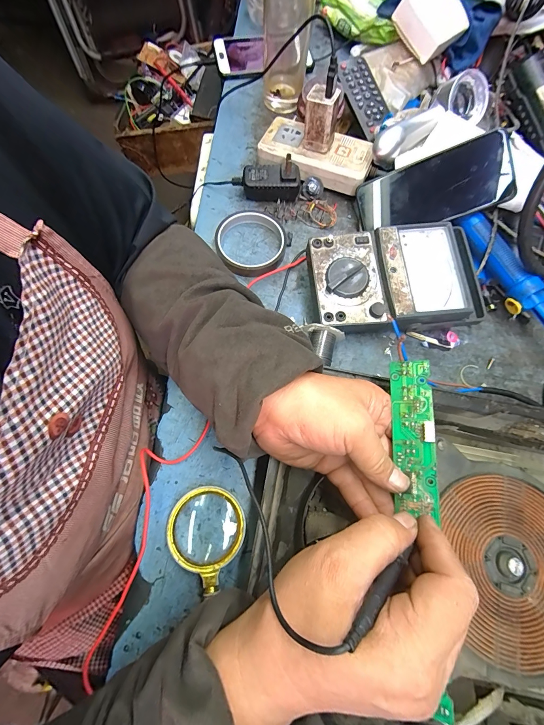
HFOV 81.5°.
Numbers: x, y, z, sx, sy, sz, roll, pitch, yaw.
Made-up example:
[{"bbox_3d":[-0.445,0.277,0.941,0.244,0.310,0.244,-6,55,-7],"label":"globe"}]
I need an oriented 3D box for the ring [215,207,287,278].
[{"bbox_3d":[-0.025,-0.148,0.391,0.085,0.021,0.099,4,68,-2],"label":"ring"}]

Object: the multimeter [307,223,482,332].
[{"bbox_3d":[0.139,-0.092,0.360,0.193,0.048,0.115,-4,69,-4],"label":"multimeter"}]

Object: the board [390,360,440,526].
[{"bbox_3d":[0.110,0.056,0.248,0.030,0.007,0.116,-2,74,24],"label":"board"}]

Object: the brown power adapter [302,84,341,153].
[{"bbox_3d":[0.059,-0.293,0.387,0.037,0.060,0.031,11,68,1],"label":"brown power adapter"}]

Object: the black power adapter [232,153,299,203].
[{"bbox_3d":[-0.007,-0.238,0.410,0.086,0.042,0.050,6,67,-2],"label":"black power adapter"}]

